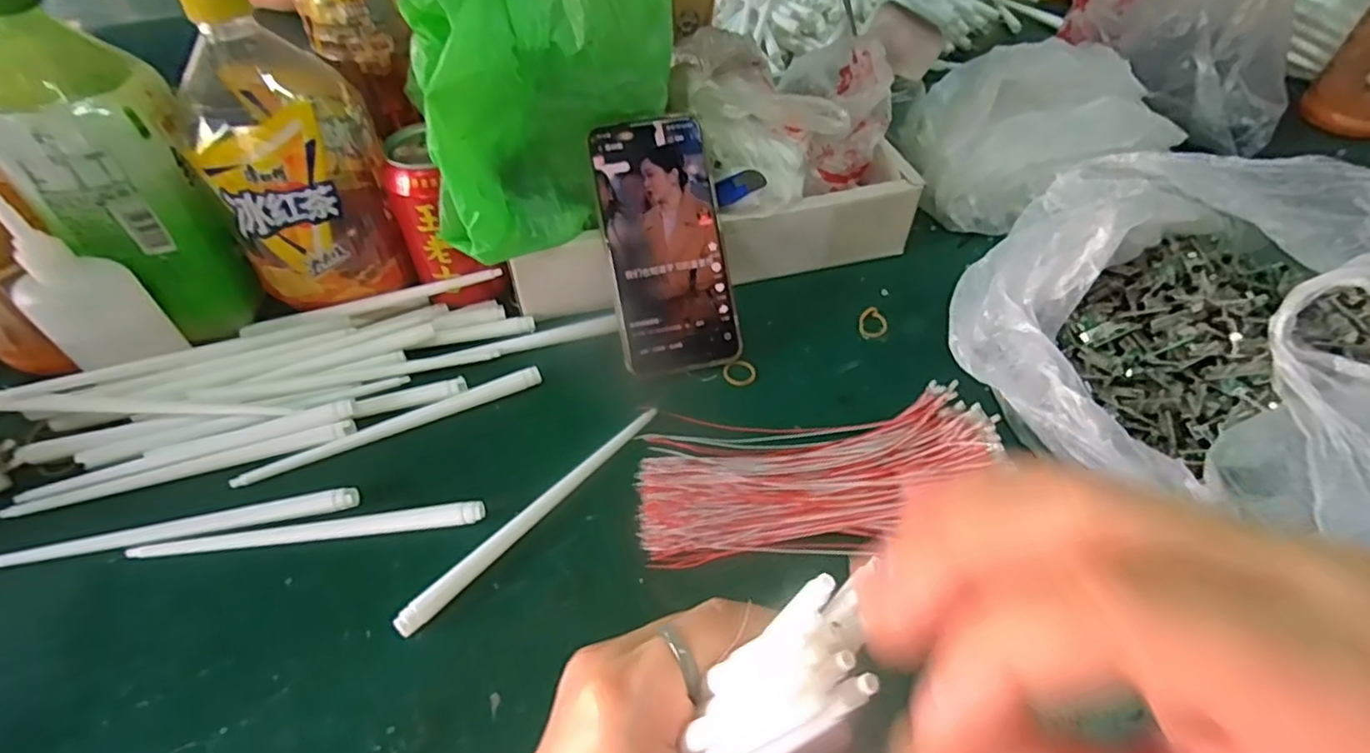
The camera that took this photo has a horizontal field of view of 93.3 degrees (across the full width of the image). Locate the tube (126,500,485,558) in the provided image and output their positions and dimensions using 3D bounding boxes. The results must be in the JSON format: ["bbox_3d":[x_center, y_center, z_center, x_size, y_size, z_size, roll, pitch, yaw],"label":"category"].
[{"bbox_3d":[-0.198,0.080,0.341,0.178,0.008,0.014,-5,49,-5],"label":"tube"}]

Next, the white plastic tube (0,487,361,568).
[{"bbox_3d":[-0.269,0.080,0.345,0.180,0.015,0.015,-8,49,-7],"label":"white plastic tube"}]

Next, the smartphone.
[{"bbox_3d":[-0.012,-0.084,0.419,0.076,0.007,0.160,-11,94,-11],"label":"smartphone"}]

